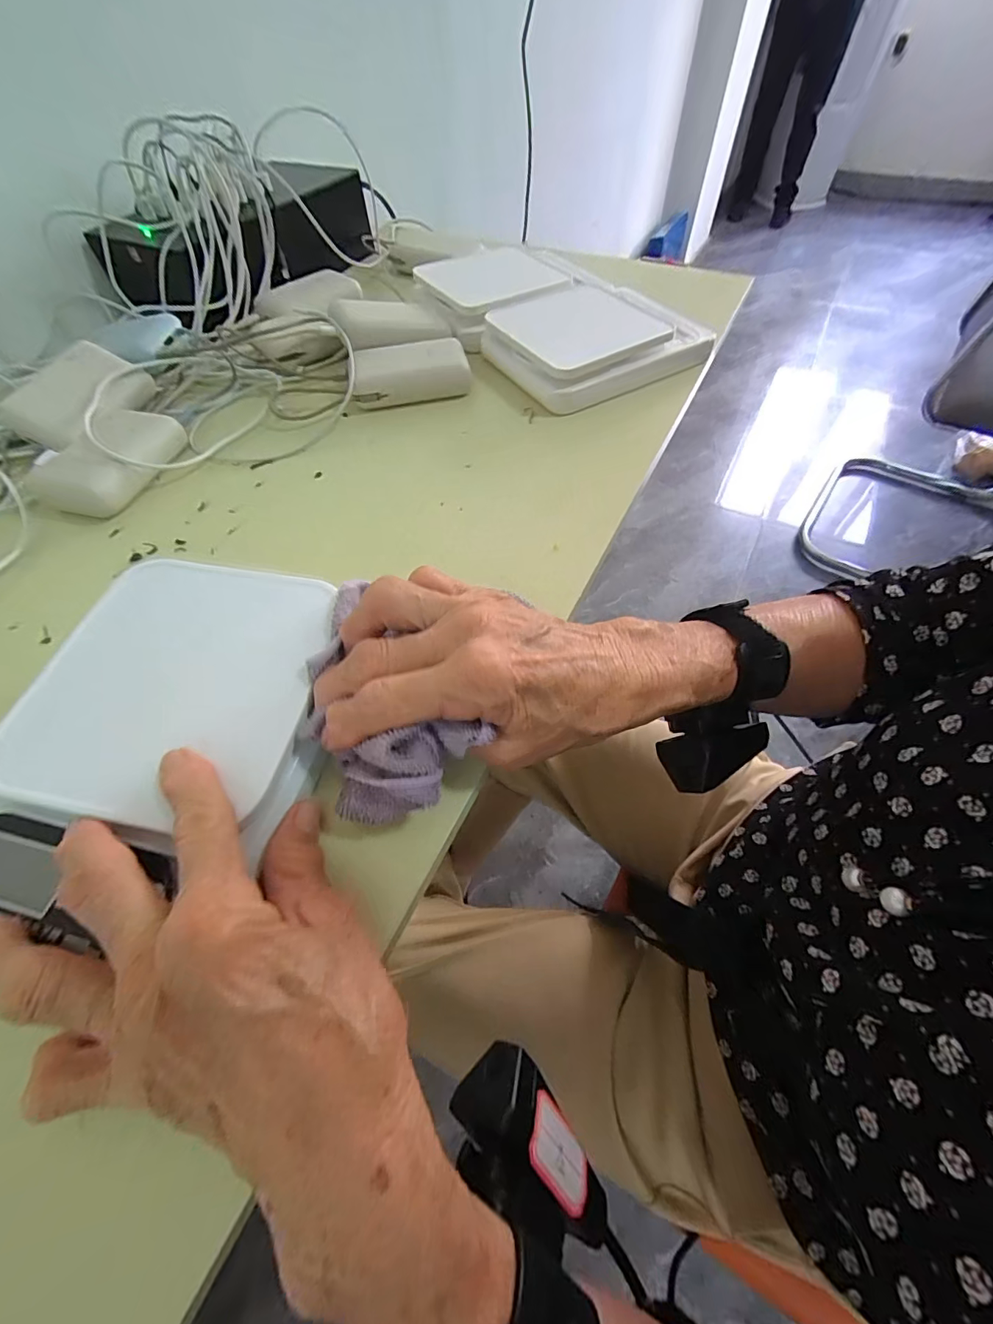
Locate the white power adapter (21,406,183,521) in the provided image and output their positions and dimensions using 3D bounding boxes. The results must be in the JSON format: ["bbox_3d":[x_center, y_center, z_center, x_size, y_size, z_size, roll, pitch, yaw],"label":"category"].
[{"bbox_3d":[-0.299,-0.156,0.353,0.073,0.031,0.101,13,59,11],"label":"white power adapter"}]

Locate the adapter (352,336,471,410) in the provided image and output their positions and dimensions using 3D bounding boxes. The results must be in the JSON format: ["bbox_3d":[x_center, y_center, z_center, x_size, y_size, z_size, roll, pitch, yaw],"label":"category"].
[{"bbox_3d":[-0.077,-0.262,0.414,0.098,0.025,0.063,-13,58,-5],"label":"adapter"}]

